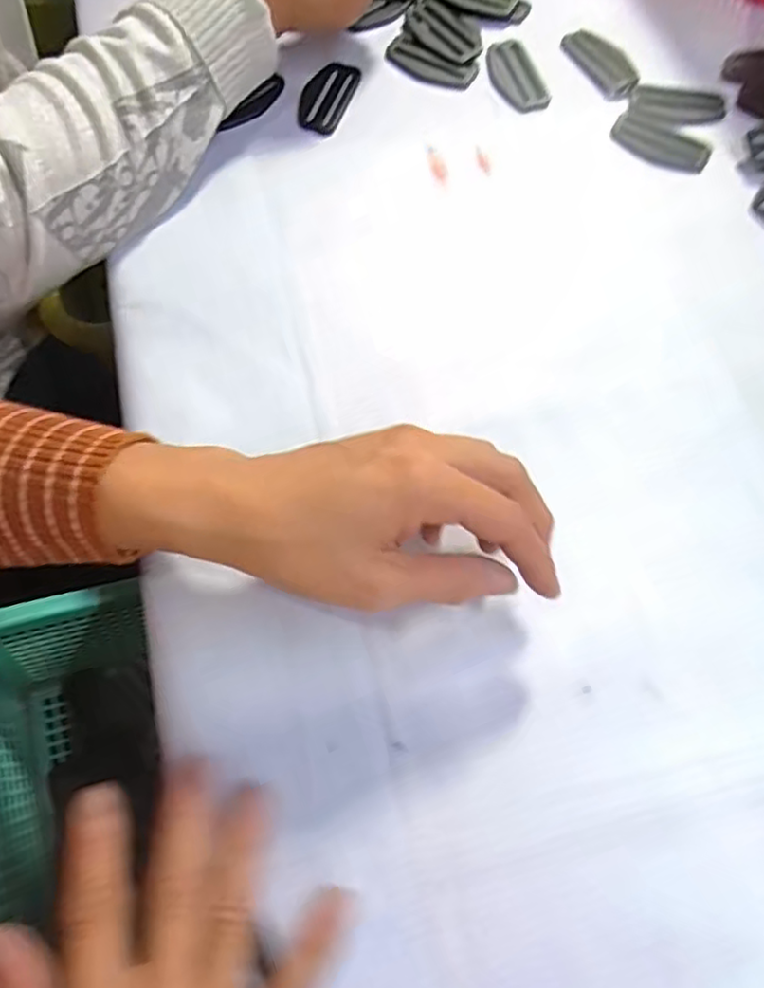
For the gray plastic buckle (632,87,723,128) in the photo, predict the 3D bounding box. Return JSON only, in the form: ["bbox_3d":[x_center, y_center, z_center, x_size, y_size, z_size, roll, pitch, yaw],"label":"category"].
[{"bbox_3d":[0.187,-0.246,0.409,0.058,0.004,0.030,7,68,1],"label":"gray plastic buckle"}]

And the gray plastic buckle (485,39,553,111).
[{"bbox_3d":[0.087,-0.271,0.419,0.031,0.006,0.065,-17,69,-8],"label":"gray plastic buckle"}]

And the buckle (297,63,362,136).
[{"bbox_3d":[-0.034,-0.249,0.406,0.031,0.004,0.055,15,68,4],"label":"buckle"}]

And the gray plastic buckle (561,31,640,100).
[{"bbox_3d":[0.144,-0.281,0.422,0.027,0.006,0.064,-22,70,-10],"label":"gray plastic buckle"}]

